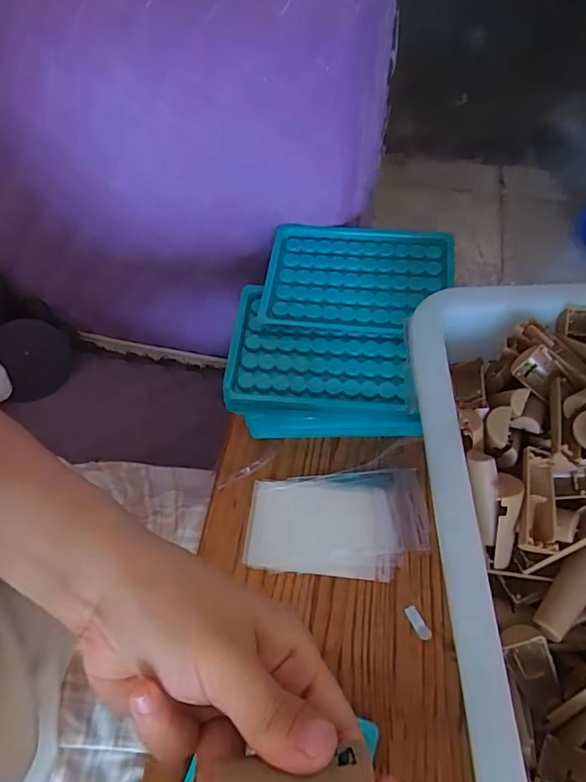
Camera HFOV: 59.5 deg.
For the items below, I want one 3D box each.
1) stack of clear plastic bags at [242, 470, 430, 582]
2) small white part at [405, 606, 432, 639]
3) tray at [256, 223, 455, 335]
[{"bbox_3d":[0.030,0.094,0.361,0.124,0.004,0.073,-3,61,1],"label":"stack of clear plastic bags"},{"bbox_3d":[0.080,0.148,0.326,0.008,0.004,0.021,-29,64,-12],"label":"small white part"},{"bbox_3d":[0.046,-0.081,0.363,0.129,0.010,0.086,7,62,7],"label":"tray"}]

